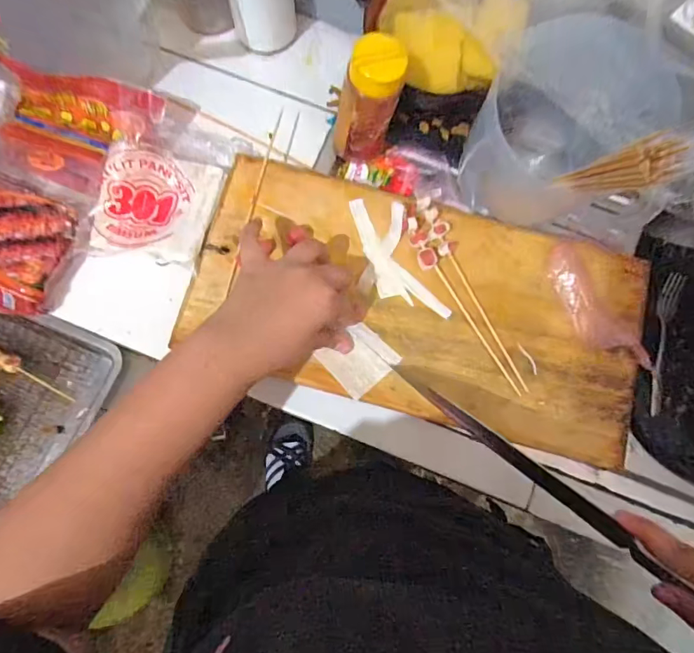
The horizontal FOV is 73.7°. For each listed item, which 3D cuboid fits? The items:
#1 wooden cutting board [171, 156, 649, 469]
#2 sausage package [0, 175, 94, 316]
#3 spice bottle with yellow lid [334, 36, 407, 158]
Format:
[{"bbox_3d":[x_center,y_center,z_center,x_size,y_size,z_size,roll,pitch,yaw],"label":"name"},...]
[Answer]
[{"bbox_3d":[0.065,-0.022,0.407,0.398,0.015,0.203,21,77,3],"label":"wooden cutting board"},{"bbox_3d":[-0.314,-0.077,0.423,0.138,0.030,0.111,26,77,5],"label":"sausage package"},{"bbox_3d":[0.019,-0.195,0.403,0.046,0.103,0.039,-42,81,-10],"label":"spice bottle with yellow lid"}]

